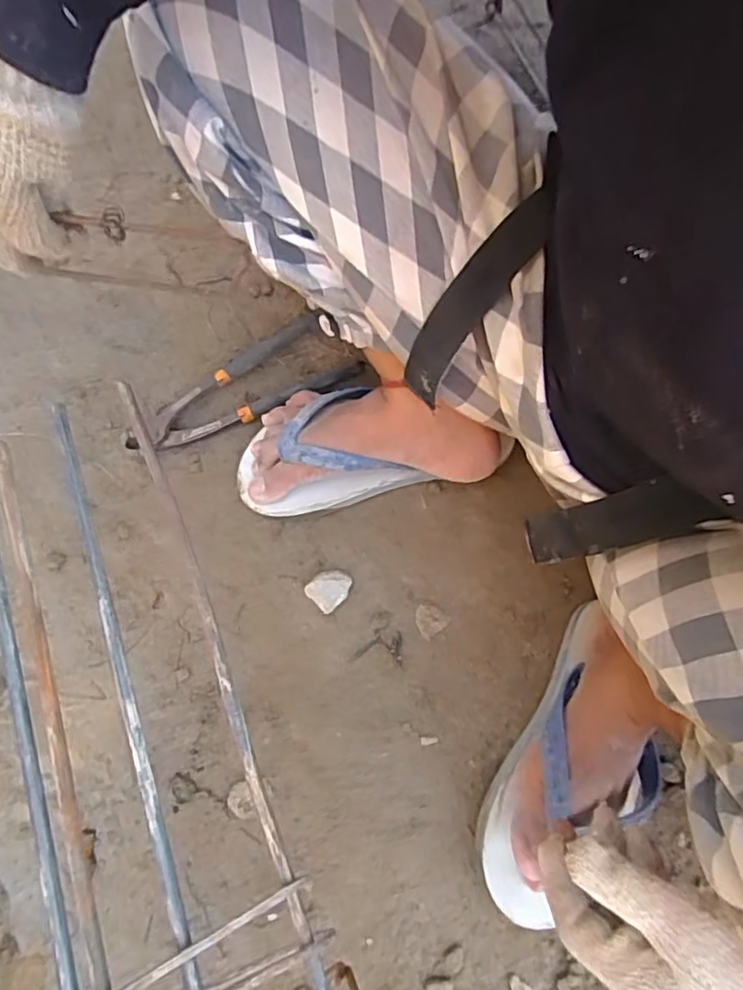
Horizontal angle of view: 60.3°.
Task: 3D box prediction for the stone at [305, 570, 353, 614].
[{"bbox_3d":[-0.036,0.080,0.551,0.036,0.010,0.030,-42,77,-14],"label":"stone"}]

